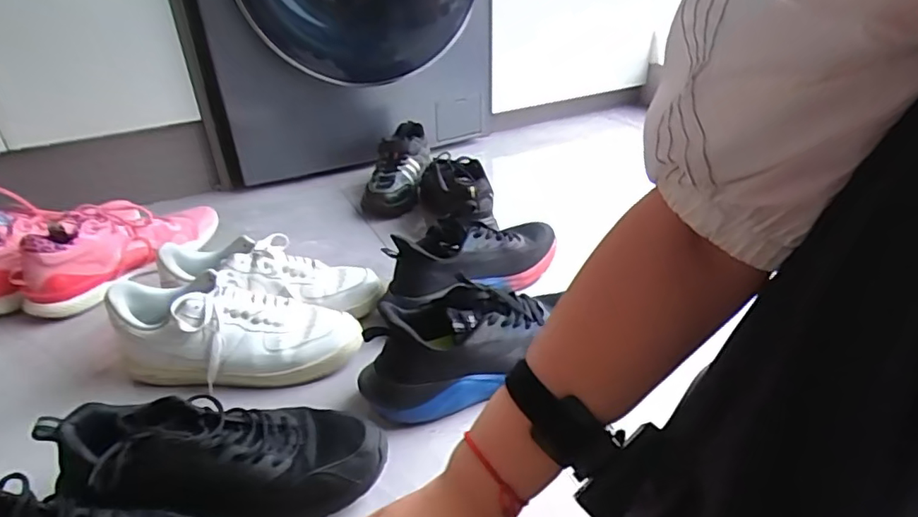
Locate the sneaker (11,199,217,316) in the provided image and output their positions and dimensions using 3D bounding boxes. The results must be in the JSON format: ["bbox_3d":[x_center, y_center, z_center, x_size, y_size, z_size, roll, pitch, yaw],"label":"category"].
[{"bbox_3d":[-0.554,-0.026,0.916,0.091,0.124,0.310,16,36,27],"label":"sneaker"}]

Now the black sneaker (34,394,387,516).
[{"bbox_3d":[-0.224,0.191,0.529,0.288,0.098,0.092,8,30,-10],"label":"black sneaker"}]

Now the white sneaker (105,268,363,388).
[{"bbox_3d":[-0.274,0.082,0.716,0.280,0.125,0.124,0,31,3],"label":"white sneaker"}]

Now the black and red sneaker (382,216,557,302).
[{"bbox_3d":[0.022,-0.003,0.833,0.281,0.094,0.097,-6,29,-32],"label":"black and red sneaker"}]

